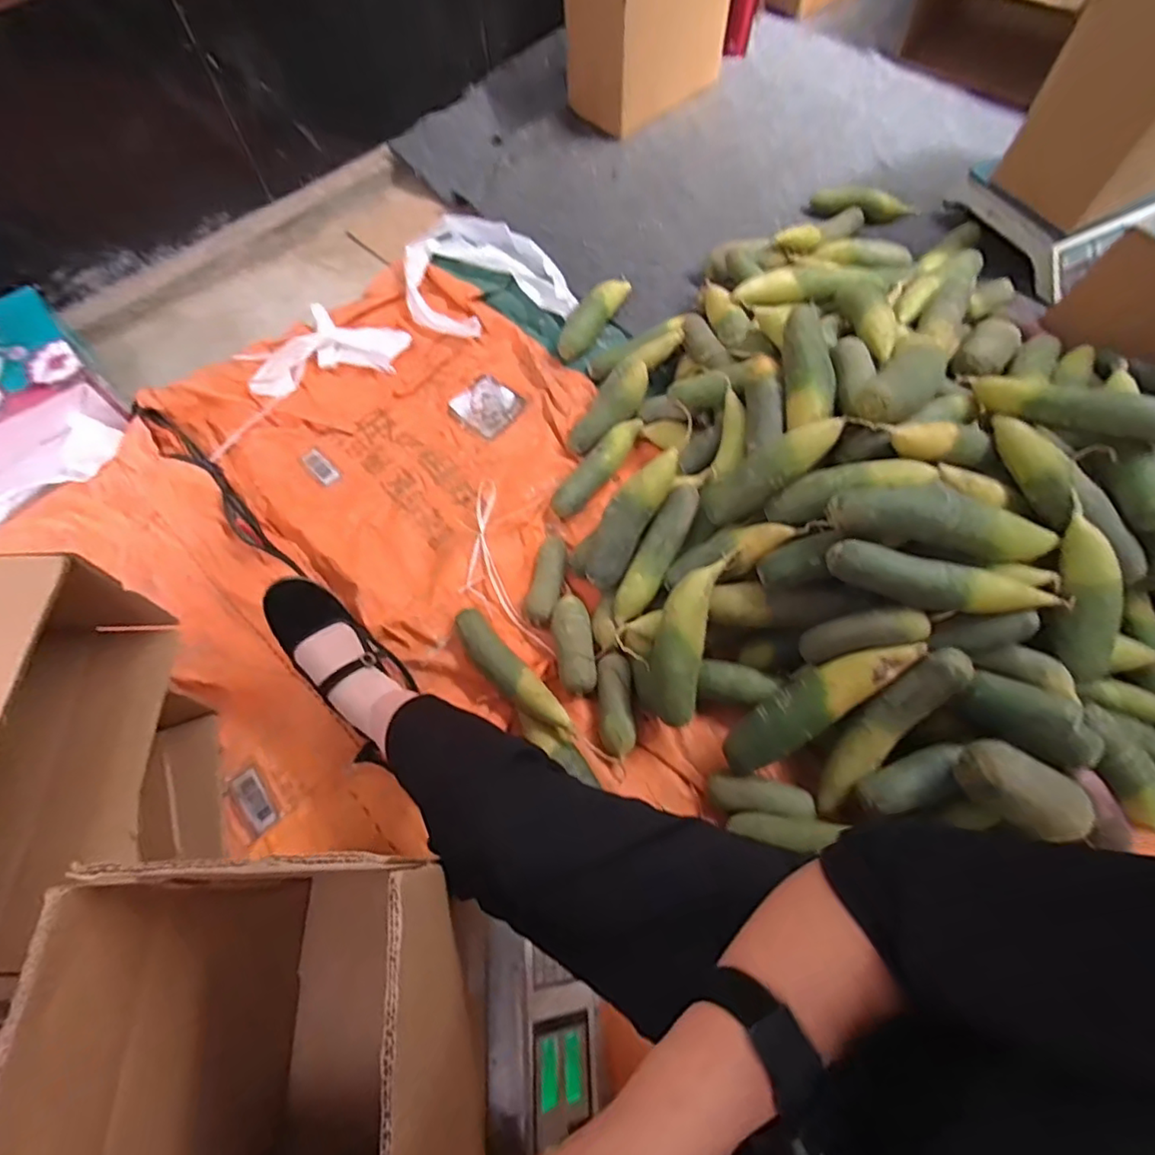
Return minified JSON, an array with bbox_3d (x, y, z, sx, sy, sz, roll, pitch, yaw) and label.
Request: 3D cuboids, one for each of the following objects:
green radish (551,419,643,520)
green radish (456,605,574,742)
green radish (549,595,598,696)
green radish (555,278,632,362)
[{"bbox_3d":[0.036,-0.182,0.985,0.058,0.053,0.213,31,68,16],"label":"green radish"},{"bbox_3d":[-0.093,0.134,0.827,0.050,0.051,0.242,-40,69,-17],"label":"green radish"},{"bbox_3d":[-0.005,0.094,0.843,0.053,0.047,0.138,-11,64,-4],"label":"green radish"},{"bbox_3d":[0.030,-0.505,1.142,0.064,0.058,0.213,24,67,13],"label":"green radish"}]

